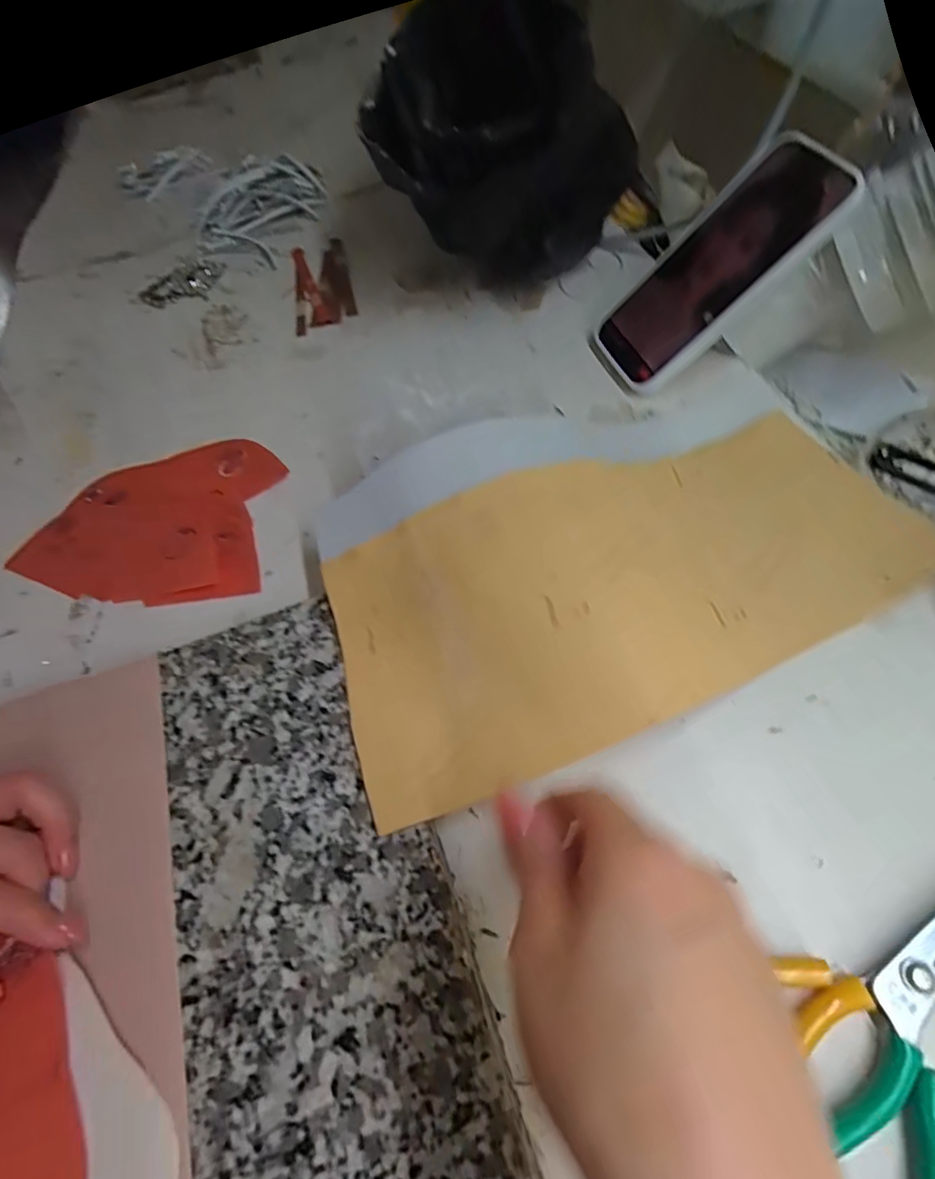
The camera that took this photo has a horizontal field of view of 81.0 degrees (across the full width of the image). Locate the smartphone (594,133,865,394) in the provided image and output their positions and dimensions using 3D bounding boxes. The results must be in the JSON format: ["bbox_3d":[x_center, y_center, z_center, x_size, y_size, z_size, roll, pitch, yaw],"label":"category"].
[{"bbox_3d":[0.166,-0.221,0.380,0.164,0.015,0.085,-44,49,29],"label":"smartphone"}]

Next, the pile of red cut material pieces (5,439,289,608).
[{"bbox_3d":[-0.227,-0.054,0.400,0.176,0.013,0.139,-1,59,7],"label":"pile of red cut material pieces"}]

